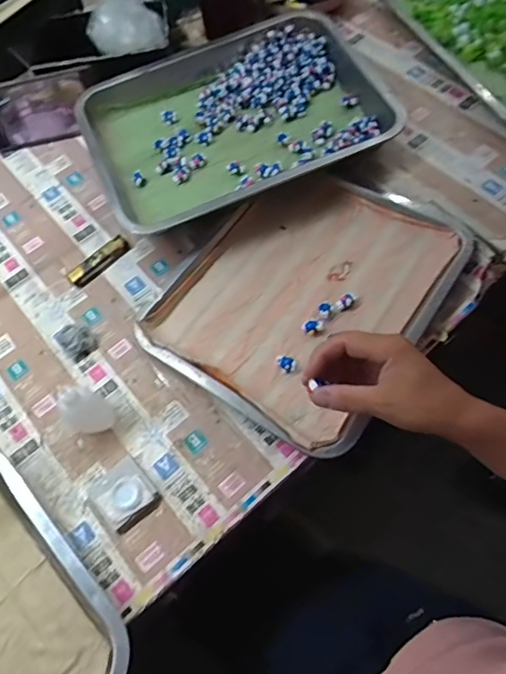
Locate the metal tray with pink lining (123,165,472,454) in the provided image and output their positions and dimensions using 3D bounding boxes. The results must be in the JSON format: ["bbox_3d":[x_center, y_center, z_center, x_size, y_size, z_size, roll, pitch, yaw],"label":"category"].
[{"bbox_3d":[0.059,-0.051,0.558,0.257,0.033,0.298,31,69,18],"label":"metal tray with pink lining"}]

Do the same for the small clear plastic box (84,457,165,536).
[{"bbox_3d":[-0.121,0.146,0.478,0.050,0.013,0.054,-39,67,-15],"label":"small clear plastic box"}]

